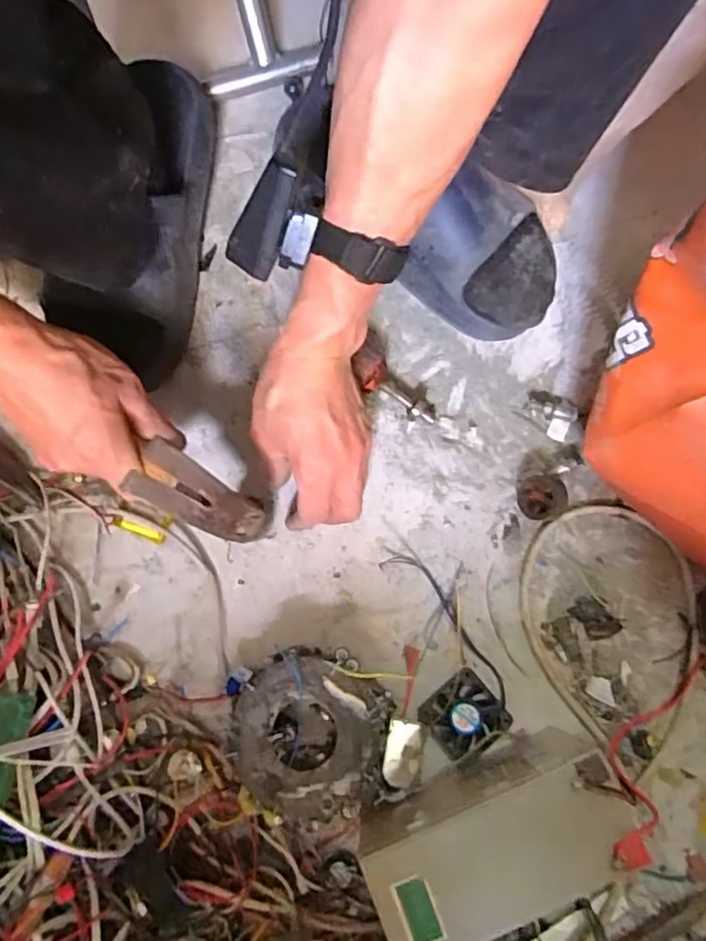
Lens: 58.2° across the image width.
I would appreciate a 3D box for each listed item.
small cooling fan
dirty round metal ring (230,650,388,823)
[{"bbox_3d":[0.078,0.172,0.444,0.050,0.009,0.048,-39,78,-9],"label":"small cooling fan"},{"bbox_3d":[-0.033,0.175,0.423,0.097,0.025,0.100,0,75,1],"label":"dirty round metal ring"}]

